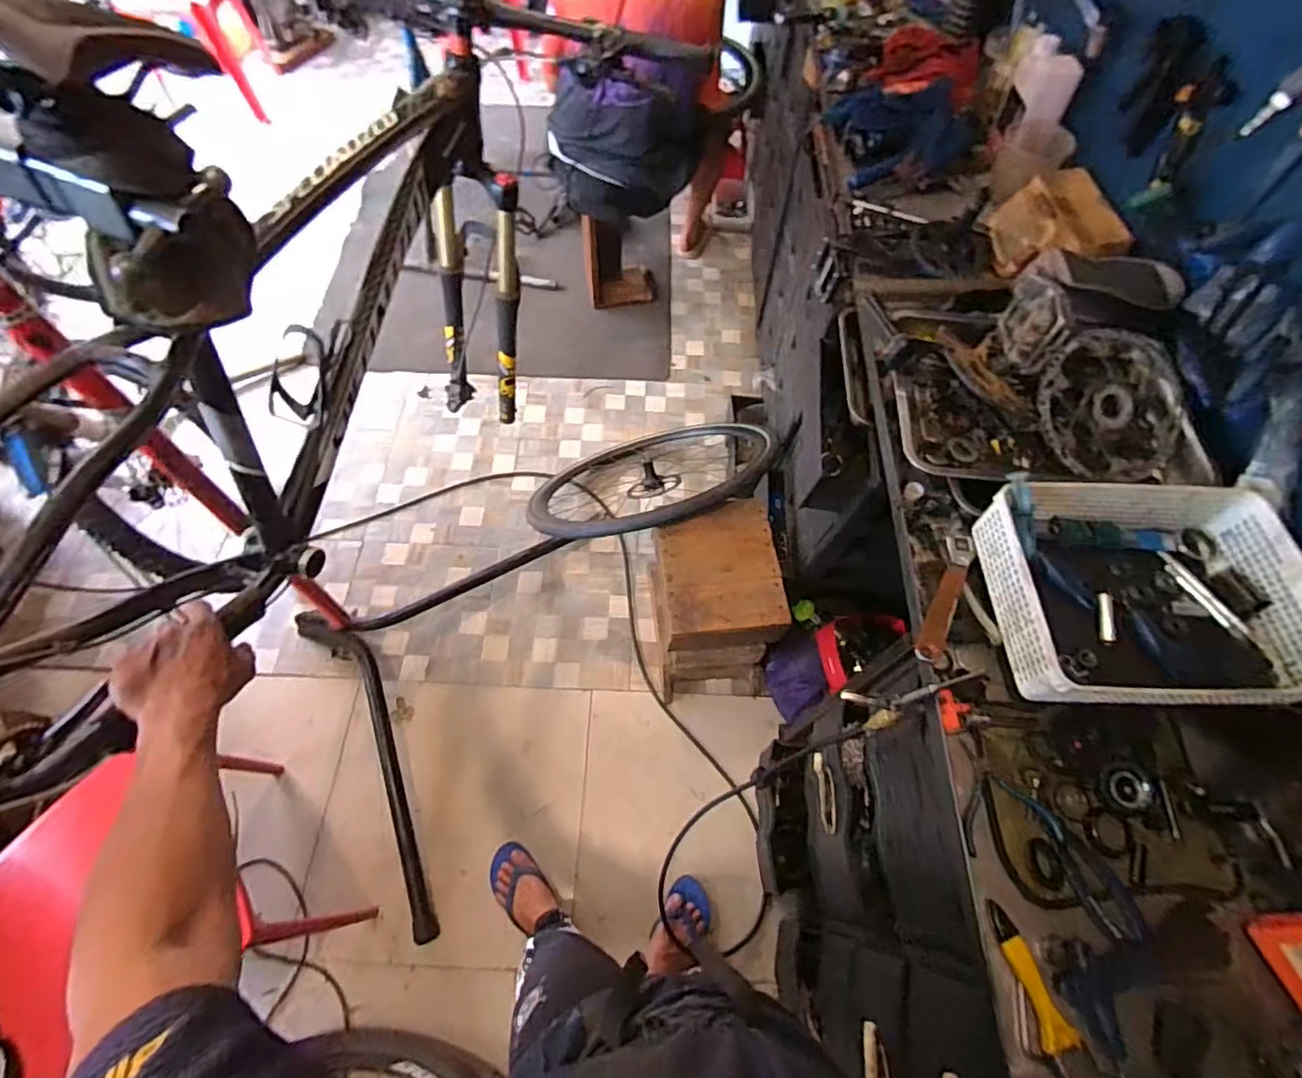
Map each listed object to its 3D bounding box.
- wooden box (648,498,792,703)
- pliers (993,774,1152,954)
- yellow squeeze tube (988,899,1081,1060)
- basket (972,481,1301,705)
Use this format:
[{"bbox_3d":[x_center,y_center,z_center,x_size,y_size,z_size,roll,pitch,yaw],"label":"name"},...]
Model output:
[{"bbox_3d":[0.143,0.160,1.434,0.258,0.397,0.332,-4,62,-4],"label":"wooden box"},{"bbox_3d":[0.441,0.327,0.615,0.048,0.009,0.176,-24,65,-13],"label":"pliers"},{"bbox_3d":[0.355,0.410,0.559,0.031,0.011,0.117,-15,64,-9],"label":"yellow squeeze tube"},{"bbox_3d":[0.571,0.053,0.687,0.327,0.074,0.266,1,62,-1],"label":"basket"}]

